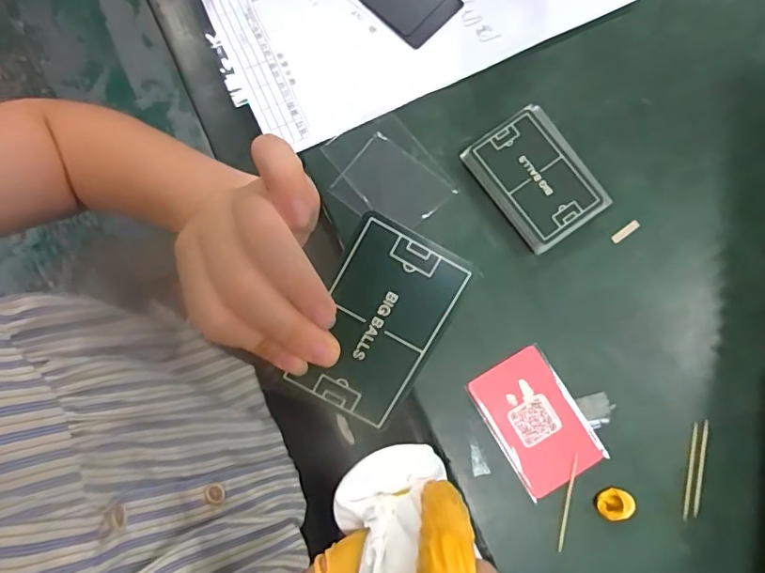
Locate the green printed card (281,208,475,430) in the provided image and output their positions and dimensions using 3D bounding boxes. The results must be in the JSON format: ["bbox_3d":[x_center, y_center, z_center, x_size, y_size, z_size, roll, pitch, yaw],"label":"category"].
[{"bbox_3d":[-0.002,0.018,0.220,0.050,0.005,0.081,28,101,-8],"label":"green printed card"}]

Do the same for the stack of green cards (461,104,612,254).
[{"bbox_3d":[0.107,-0.075,0.363,0.067,0.020,0.087,-34,81,-5],"label":"stack of green cards"}]

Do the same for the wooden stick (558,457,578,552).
[{"bbox_3d":[0.120,0.140,0.338,0.004,0.004,0.061,13,80,3],"label":"wooden stick"}]

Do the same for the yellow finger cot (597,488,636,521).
[{"bbox_3d":[0.148,0.139,0.332,0.018,0.015,0.019,0,80,1],"label":"yellow finger cot"}]

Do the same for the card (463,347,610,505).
[{"bbox_3d":[0.102,0.089,0.346,0.057,0.004,0.086,-30,81,-4],"label":"card"}]

